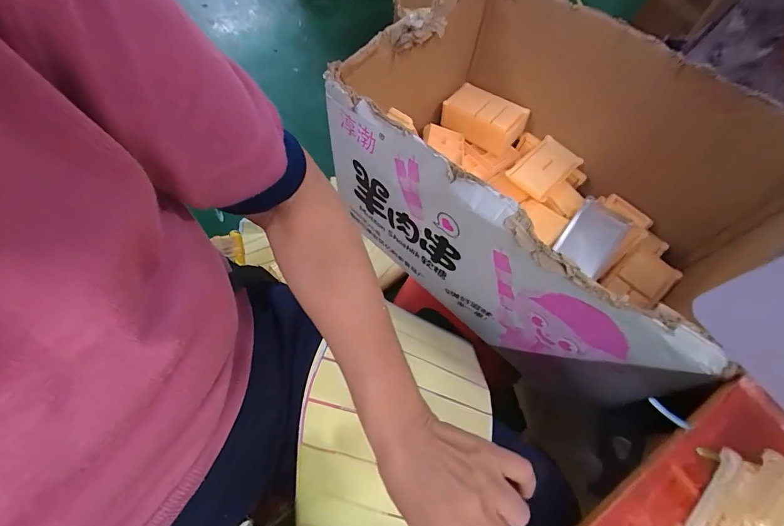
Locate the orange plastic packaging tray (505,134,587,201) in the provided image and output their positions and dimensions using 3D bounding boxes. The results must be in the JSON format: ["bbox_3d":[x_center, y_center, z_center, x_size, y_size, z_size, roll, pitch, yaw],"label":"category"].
[{"bbox_3d":[0.271,-0.172,0.657,0.082,0.023,0.131,42,67,16],"label":"orange plastic packaging tray"}]

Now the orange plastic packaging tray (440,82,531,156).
[{"bbox_3d":[0.173,-0.275,0.709,0.147,0.059,0.082,35,65,12],"label":"orange plastic packaging tray"}]

